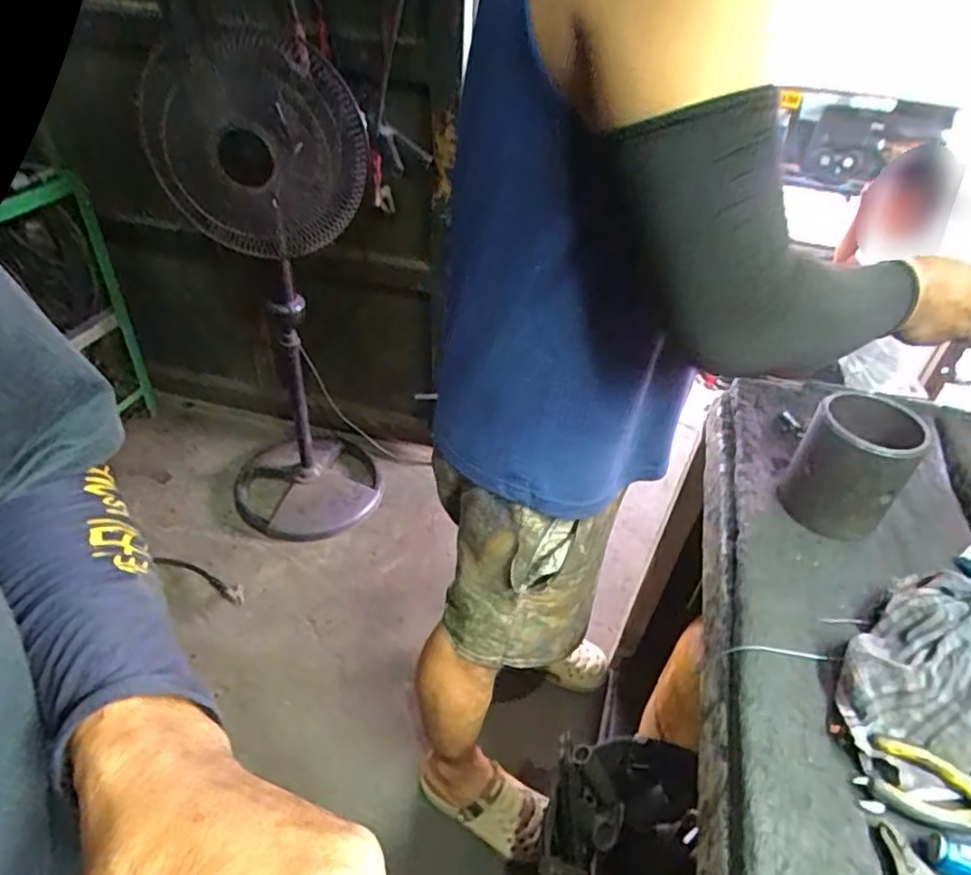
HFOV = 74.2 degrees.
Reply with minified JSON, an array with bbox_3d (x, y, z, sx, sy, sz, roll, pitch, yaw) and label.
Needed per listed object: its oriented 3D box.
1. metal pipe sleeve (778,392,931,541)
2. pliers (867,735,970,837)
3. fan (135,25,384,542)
[{"bbox_3d":[0.404,0.034,0.717,0.108,0.127,0.110,26,44,24],"label":"metal pipe sleeve"},{"bbox_3d":[0.374,0.274,0.481,0.151,0.022,0.045,15,41,12],"label":"pliers"},{"bbox_3d":[-0.508,-0.306,1.547,0.371,1.091,0.476,-20,46,-27],"label":"fan"}]

